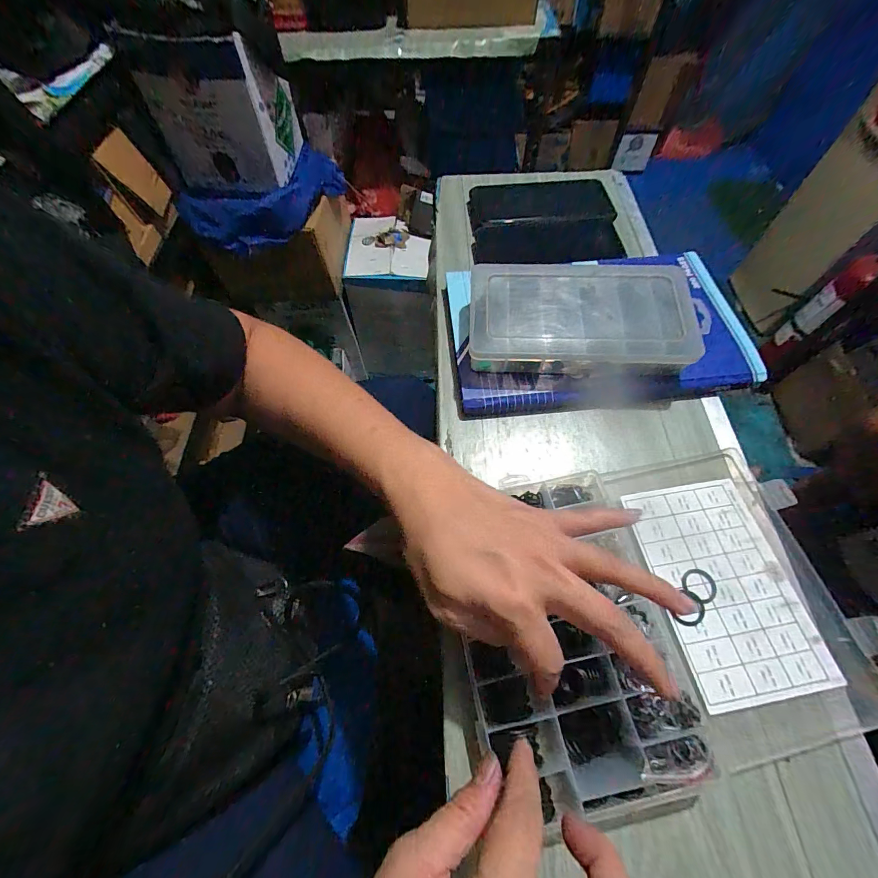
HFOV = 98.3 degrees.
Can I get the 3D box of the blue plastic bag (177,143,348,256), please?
[{"bbox_3d":[-0.361,-0.527,0.828,0.198,0.104,0.315,24,65,12],"label":"blue plastic bag"}]

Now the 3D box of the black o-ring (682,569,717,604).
[{"bbox_3d":[0.194,0.107,0.280,0.023,0.004,0.023,0,63,0],"label":"black o-ring"}]

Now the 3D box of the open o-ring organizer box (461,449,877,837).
[{"bbox_3d":[0.153,0.113,0.264,0.272,0.037,0.197,-9,63,-4],"label":"open o-ring organizer box"}]

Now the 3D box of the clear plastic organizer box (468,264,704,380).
[{"bbox_3d":[0.129,-0.112,0.357,0.200,0.041,0.109,2,63,1],"label":"clear plastic organizer box"}]

